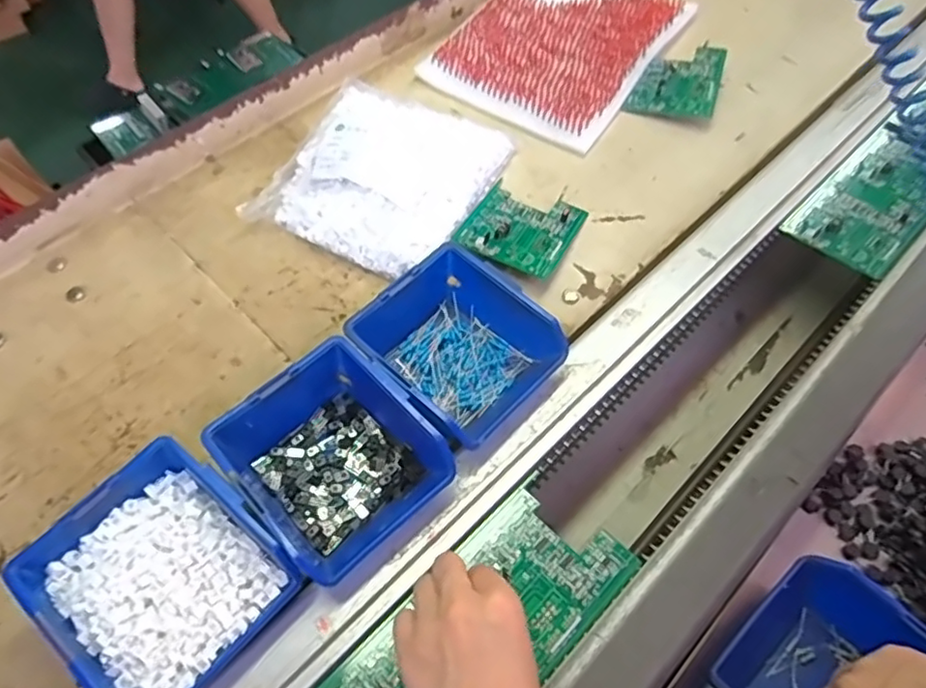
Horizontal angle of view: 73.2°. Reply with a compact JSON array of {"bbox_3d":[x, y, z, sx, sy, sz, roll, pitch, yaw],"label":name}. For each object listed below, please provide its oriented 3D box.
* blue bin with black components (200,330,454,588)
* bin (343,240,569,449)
[{"bbox_3d":[-0.089,0.079,0.437,0.120,0.065,0.127,-39,63,-21],"label":"blue bin with black components"},{"bbox_3d":[-0.006,0.000,0.485,0.130,0.064,0.118,38,66,24],"label":"bin"}]

